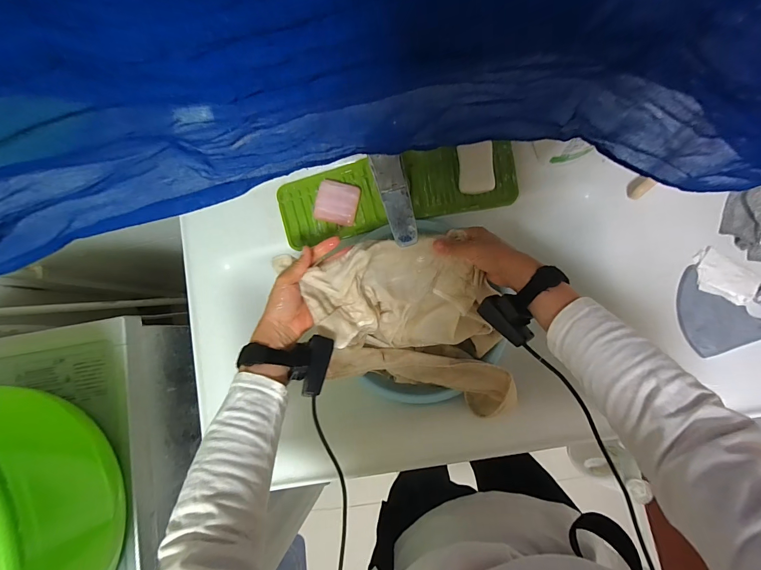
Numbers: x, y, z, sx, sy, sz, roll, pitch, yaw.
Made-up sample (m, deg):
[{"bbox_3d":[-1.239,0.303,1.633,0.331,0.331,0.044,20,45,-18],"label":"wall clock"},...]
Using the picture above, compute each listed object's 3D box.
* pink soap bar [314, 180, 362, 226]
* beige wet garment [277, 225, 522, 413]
[{"bbox_3d":[-0.069,-0.134,0.567,0.065,0.034,0.067,10,84,7],"label":"pink soap bar"},{"bbox_3d":[0.038,0.074,0.498,0.247,0.158,0.262,-17,82,4],"label":"beige wet garment"}]

